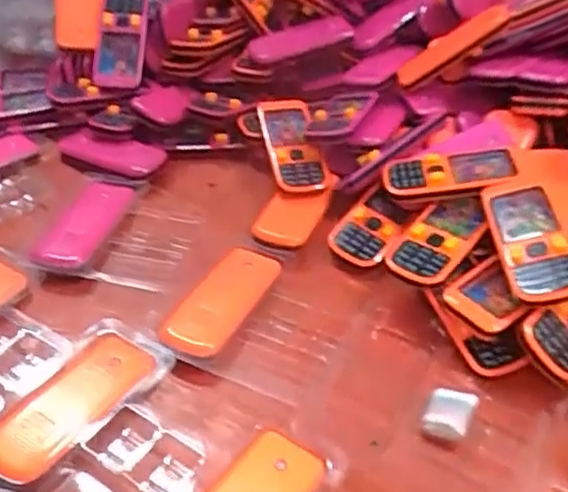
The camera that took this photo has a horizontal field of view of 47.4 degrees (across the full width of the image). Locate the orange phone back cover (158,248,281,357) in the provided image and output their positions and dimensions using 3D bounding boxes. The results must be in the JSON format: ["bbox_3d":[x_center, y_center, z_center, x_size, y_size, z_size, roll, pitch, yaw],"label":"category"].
[{"bbox_3d":[-0.043,0.036,0.453,0.049,0.008,0.103,18,46,18],"label":"orange phone back cover"}]

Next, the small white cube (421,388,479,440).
[{"bbox_3d":[0.097,0.099,0.383,0.026,0.015,0.029,19,47,20],"label":"small white cube"}]

